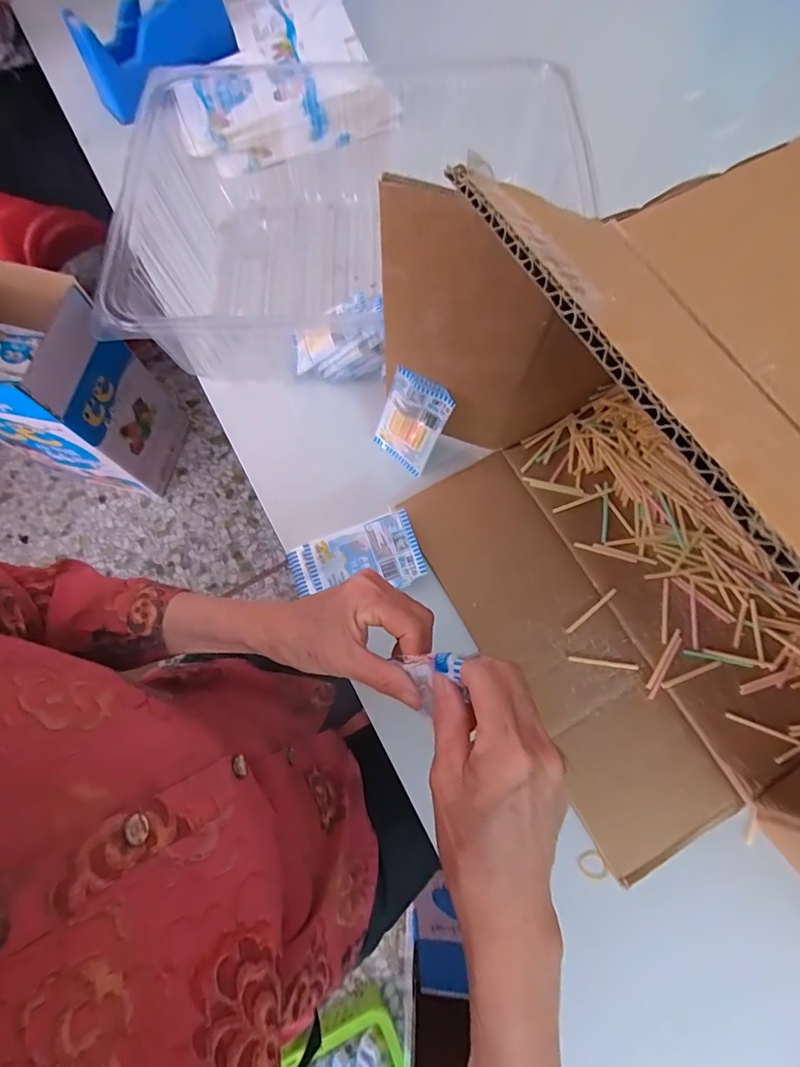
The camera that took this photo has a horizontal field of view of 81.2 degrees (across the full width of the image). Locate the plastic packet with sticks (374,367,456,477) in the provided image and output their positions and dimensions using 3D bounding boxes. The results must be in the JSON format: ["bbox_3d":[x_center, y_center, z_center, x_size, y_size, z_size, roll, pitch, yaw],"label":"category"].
[{"bbox_3d":[0.010,-0.107,0.458,0.062,0.105,0.008,35,56,5],"label":"plastic packet with sticks"}]

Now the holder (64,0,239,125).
[{"bbox_3d":[-0.325,-0.646,0.613,0.208,0.118,0.064,-27,74,7],"label":"holder"}]

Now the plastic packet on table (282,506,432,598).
[{"bbox_3d":[-0.042,0.028,0.444,0.119,0.022,0.067,-18,73,-6],"label":"plastic packet on table"}]

